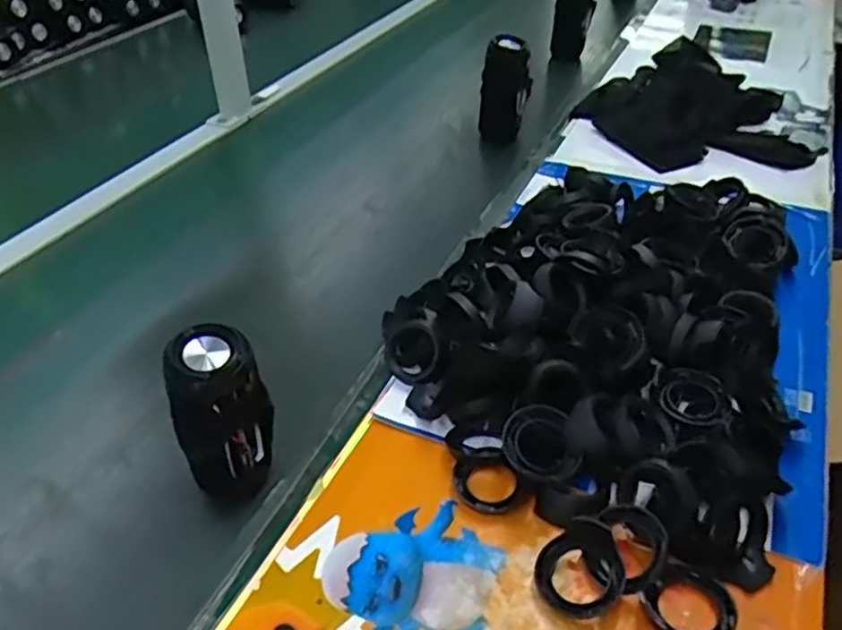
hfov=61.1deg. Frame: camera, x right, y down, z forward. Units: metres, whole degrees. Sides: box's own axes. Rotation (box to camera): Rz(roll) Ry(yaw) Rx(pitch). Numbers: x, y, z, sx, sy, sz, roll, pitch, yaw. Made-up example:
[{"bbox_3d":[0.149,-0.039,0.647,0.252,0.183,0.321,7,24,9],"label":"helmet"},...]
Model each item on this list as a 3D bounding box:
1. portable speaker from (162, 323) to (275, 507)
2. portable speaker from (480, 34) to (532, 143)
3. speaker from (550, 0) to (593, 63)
[{"bbox_3d":[-0.153,0.080,0.555,0.069,0.142,0.052,-16,40,-16],"label":"portable speaker"},{"bbox_3d":[0.131,-0.348,1.105,0.077,0.145,0.063,5,38,6],"label":"portable speaker"},{"bbox_3d":[0.292,-0.569,1.372,0.076,0.148,0.066,6,39,11],"label":"speaker"}]

